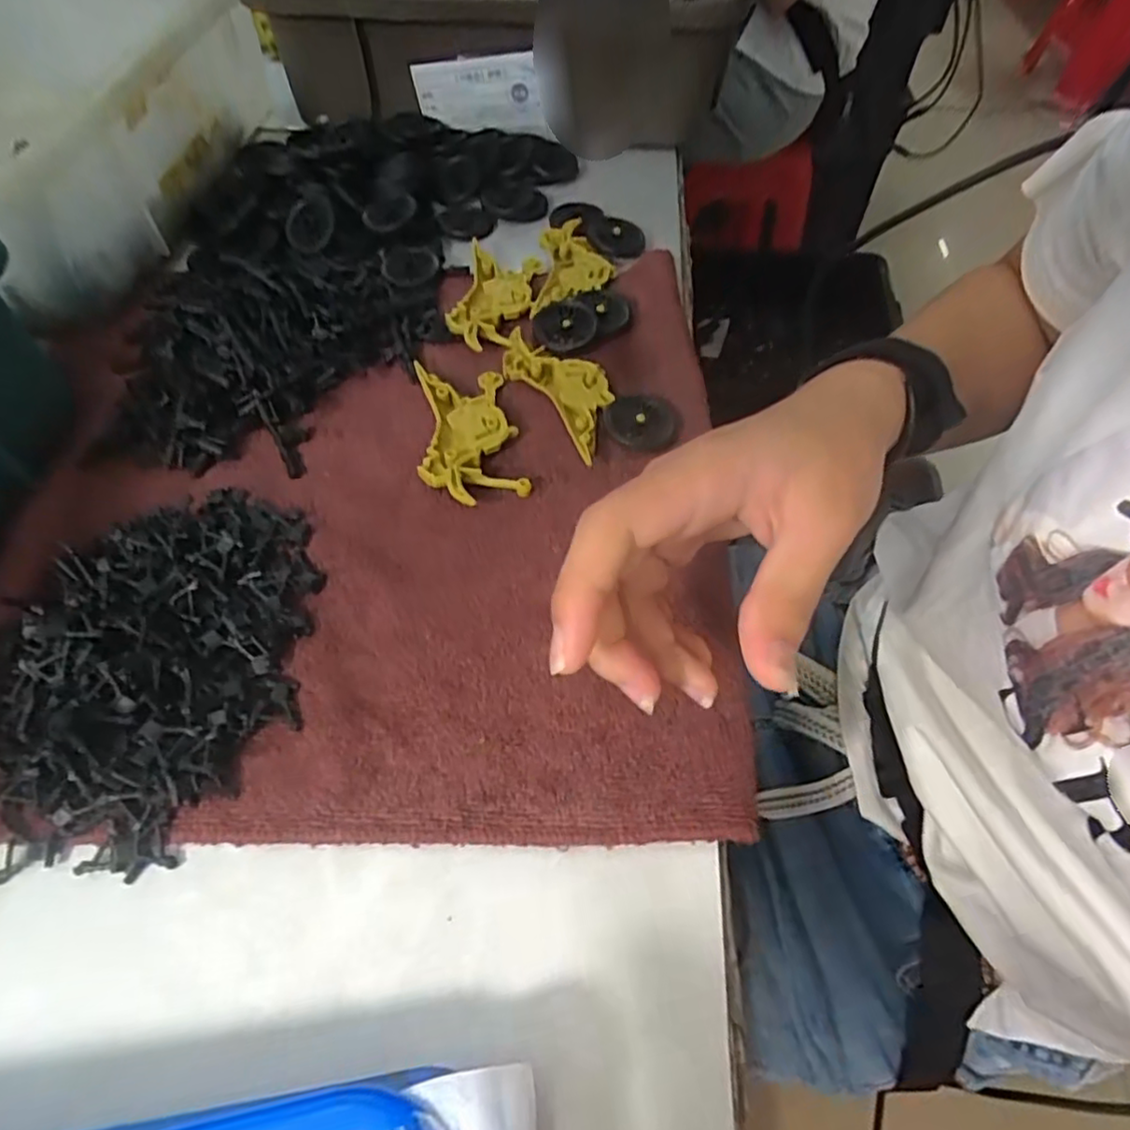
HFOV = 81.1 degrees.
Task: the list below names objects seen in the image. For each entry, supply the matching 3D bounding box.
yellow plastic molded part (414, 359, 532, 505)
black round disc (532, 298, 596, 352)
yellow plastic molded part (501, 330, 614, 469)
[{"bbox_3d":[-0.051,-0.069,0.344,0.049,0.013,0.096,-11,57,-7],"label":"yellow plastic molded part"},{"bbox_3d":[0.000,-0.142,0.389,0.036,0.005,0.041,-6,57,-4],"label":"black round disc"},{"bbox_3d":[0.001,-0.098,0.359,0.044,0.010,0.095,-31,61,-19],"label":"yellow plastic molded part"}]

